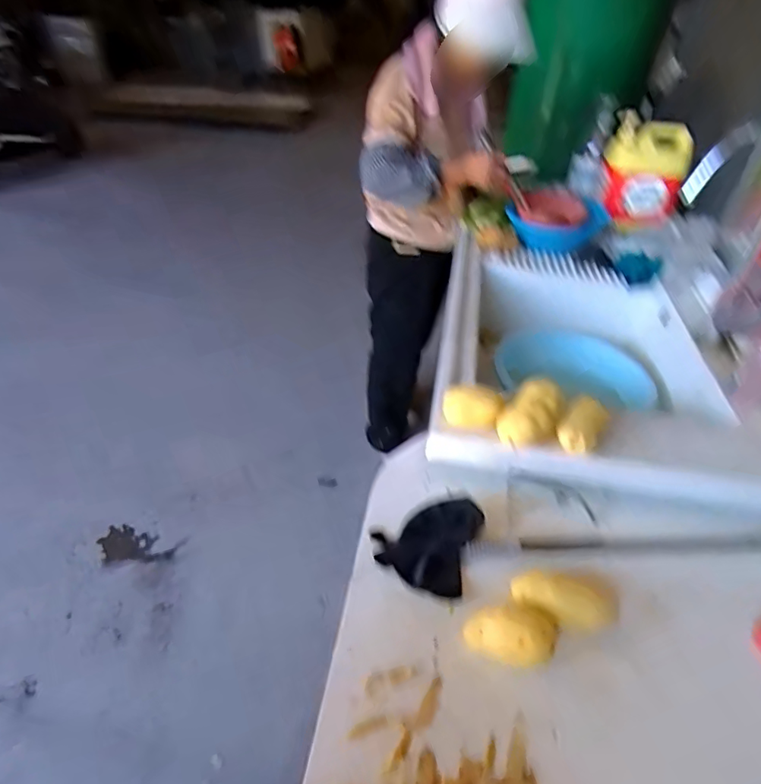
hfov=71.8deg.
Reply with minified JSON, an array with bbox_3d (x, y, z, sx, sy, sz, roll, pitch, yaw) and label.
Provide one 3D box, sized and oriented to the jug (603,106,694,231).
[{"bbox_3d":[0.705,-0.584,1.426,0.212,0.249,0.094,20,41,20],"label":"jug"}]

